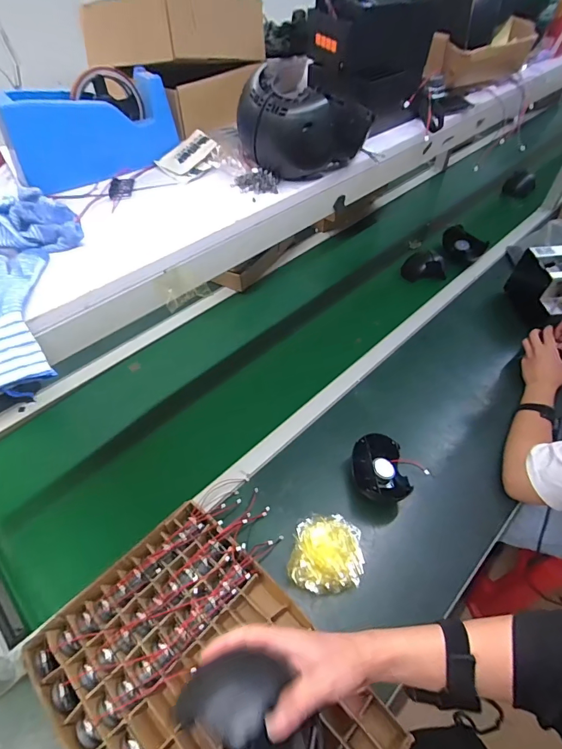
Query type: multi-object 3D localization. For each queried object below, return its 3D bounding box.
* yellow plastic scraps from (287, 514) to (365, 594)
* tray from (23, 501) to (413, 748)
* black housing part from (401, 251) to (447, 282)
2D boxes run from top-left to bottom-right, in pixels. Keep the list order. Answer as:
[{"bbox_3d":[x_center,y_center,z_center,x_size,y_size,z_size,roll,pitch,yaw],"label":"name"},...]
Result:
[{"bbox_3d":[0.070,0.292,0.656,0.121,0.101,0.103,-4,51,-4],"label":"yellow plastic scraps"},{"bbox_3d":[-0.097,0.439,0.558,0.444,0.054,0.308,37,60,26],"label":"tray"},{"bbox_3d":[0.405,-0.307,1.155,0.105,0.071,0.094,-11,52,-9],"label":"black housing part"}]

